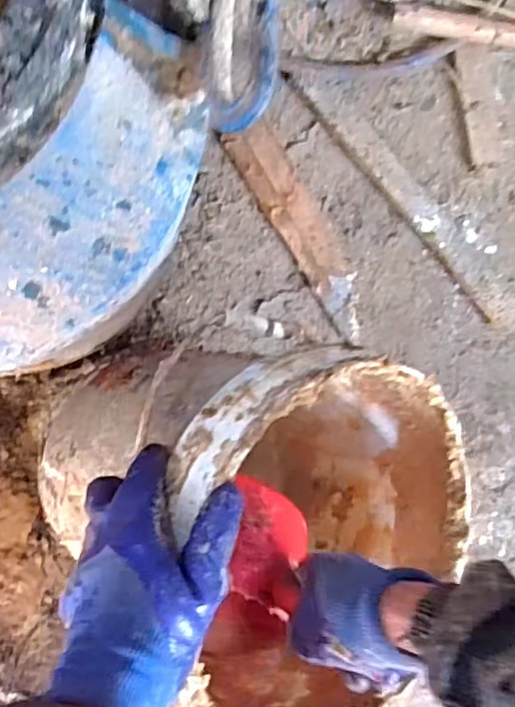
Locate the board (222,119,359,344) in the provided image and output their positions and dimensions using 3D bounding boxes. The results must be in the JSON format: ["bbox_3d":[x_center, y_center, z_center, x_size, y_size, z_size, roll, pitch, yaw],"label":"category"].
[{"bbox_3d":[0.064,-0.165,0.833,0.062,0.013,0.313,-31,96,15],"label":"board"}]

